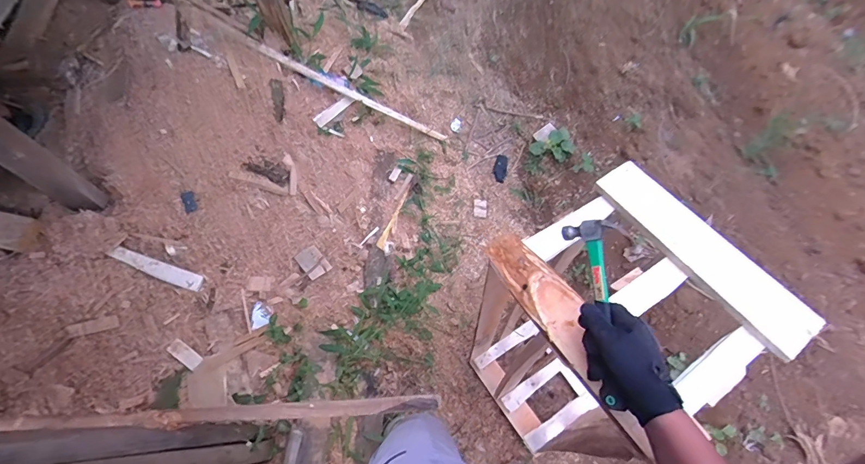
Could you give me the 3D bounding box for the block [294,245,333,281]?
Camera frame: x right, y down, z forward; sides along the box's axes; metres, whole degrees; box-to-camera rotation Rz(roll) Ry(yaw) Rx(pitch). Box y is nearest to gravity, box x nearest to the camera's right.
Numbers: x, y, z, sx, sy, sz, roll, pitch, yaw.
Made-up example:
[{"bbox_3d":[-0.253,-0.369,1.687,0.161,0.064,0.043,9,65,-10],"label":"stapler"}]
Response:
[{"bbox_3d":[-0.421,0.108,1.369,0.086,0.014,0.107,-40,98,-33],"label":"block"}]

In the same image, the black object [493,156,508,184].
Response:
[{"bbox_3d":[0.314,-0.291,1.796,0.060,0.017,0.140,6,76,6],"label":"black object"}]

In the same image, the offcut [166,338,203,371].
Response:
[{"bbox_3d":[-0.695,0.342,1.089,0.097,0.009,0.041,39,45,1],"label":"offcut"}]

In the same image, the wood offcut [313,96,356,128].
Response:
[{"bbox_3d":[-0.420,-0.520,1.653,0.049,0.010,0.195,45,72,-2],"label":"wood offcut"}]

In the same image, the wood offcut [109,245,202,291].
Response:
[{"bbox_3d":[-0.789,0.105,1.117,0.242,0.013,0.047,28,63,-16],"label":"wood offcut"}]

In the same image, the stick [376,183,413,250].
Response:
[{"bbox_3d":[-0.144,-0.069,1.593,0.034,0.015,0.320,20,64,13],"label":"stick"}]

